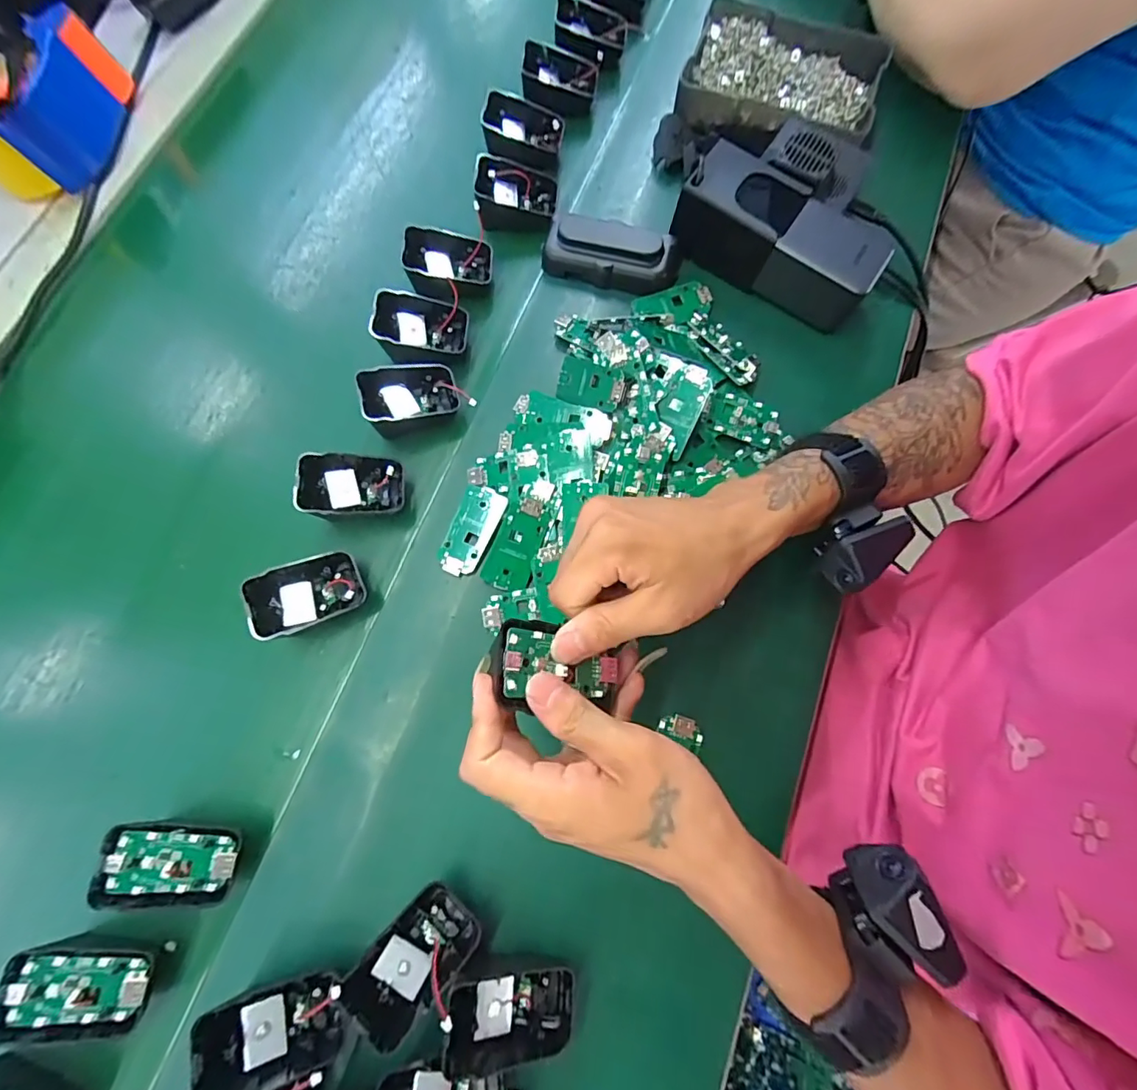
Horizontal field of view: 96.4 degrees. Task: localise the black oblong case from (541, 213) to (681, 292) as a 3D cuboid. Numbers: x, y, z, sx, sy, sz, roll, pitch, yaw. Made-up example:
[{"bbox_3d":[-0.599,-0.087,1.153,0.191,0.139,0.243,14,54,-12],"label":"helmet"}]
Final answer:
[{"bbox_3d":[0.036,-0.237,0.412,0.106,0.029,0.048,16,78,5],"label":"black oblong case"}]

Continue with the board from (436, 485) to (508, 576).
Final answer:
[{"bbox_3d":[-0.068,-0.010,0.357,0.030,0.008,0.064,22,78,6],"label":"board"}]

